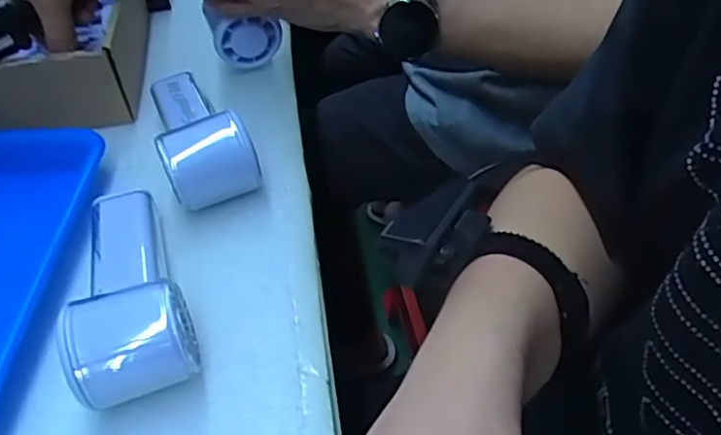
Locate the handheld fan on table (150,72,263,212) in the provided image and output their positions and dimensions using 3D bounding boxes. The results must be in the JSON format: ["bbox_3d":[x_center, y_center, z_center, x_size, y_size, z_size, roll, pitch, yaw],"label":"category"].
[{"bbox_3d":[-0.130,-0.074,0.462,0.058,0.061,0.148,-22,49,-16],"label":"handheld fan on table"}]

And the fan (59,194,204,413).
[{"bbox_3d":[-0.138,0.040,0.361,0.071,0.048,0.140,-19,48,-14],"label":"fan"}]

